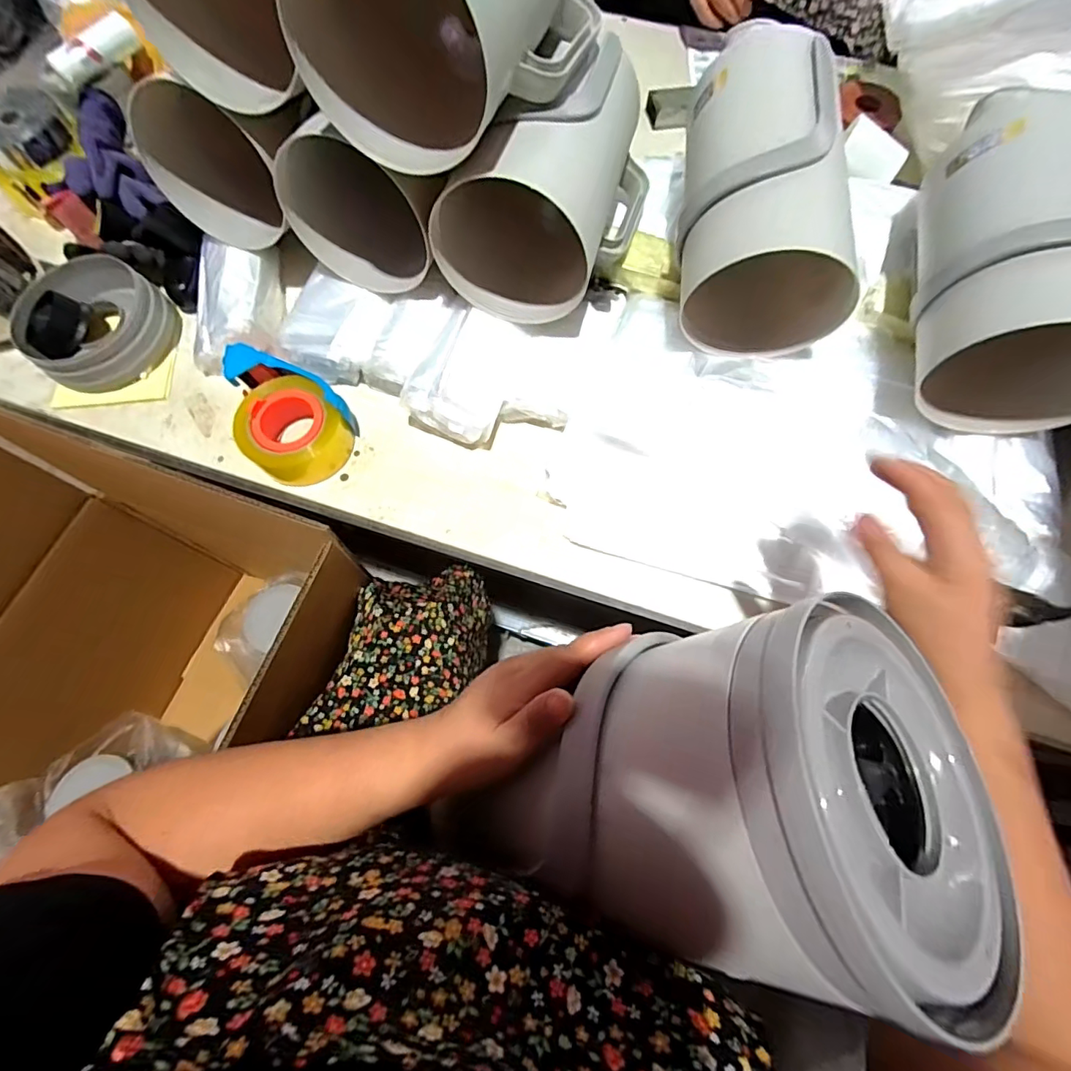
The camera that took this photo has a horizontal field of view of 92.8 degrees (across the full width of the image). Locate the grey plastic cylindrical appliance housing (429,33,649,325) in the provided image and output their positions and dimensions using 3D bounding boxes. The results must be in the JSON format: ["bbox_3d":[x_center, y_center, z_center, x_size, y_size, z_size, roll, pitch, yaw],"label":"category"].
[{"bbox_3d":[0.023,-0.368,0.535,0.150,0.162,0.273,23,72,9],"label":"grey plastic cylindrical appliance housing"}]

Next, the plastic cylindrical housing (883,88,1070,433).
[{"bbox_3d":[0.476,-0.284,0.517,0.163,0.155,0.349,13,71,6],"label":"plastic cylindrical housing"}]

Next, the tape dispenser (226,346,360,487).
[{"bbox_3d":[-0.273,-0.136,0.565,0.107,0.070,0.153,-34,73,-11],"label":"tape dispenser"}]

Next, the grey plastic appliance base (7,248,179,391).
[{"bbox_3d":[-0.516,-0.248,0.598,0.147,0.055,0.150,38,75,14],"label":"grey plastic appliance base"}]

